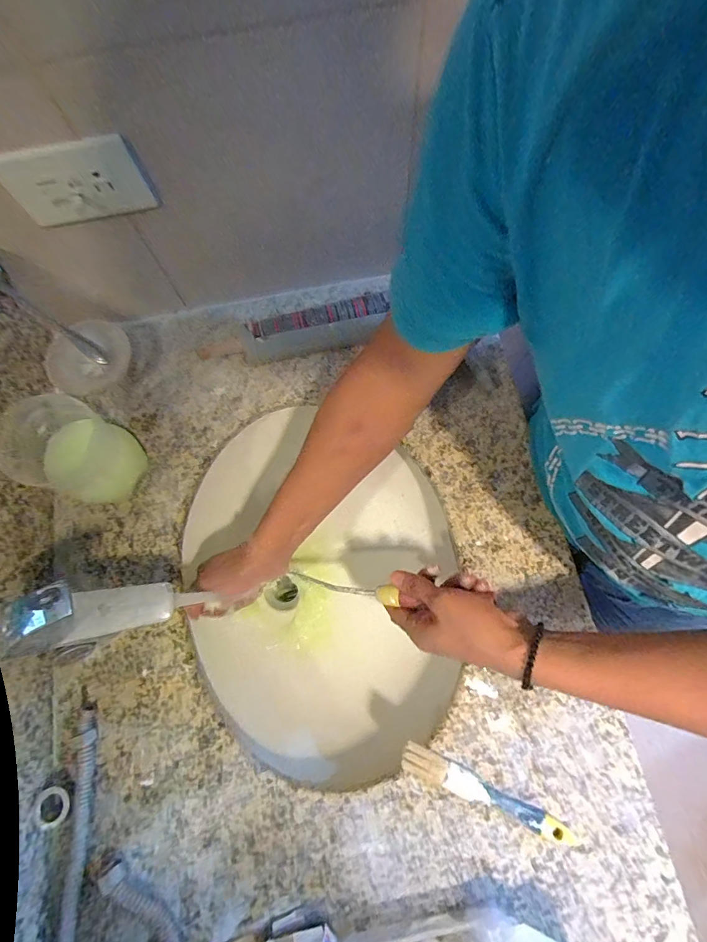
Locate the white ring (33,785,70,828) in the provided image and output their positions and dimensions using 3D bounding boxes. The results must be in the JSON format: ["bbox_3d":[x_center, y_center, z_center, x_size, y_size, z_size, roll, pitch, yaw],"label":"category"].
[{"bbox_3d":[-0.291,0.325,0.404,0.029,0.007,0.034,-16,82,-47],"label":"white ring"}]

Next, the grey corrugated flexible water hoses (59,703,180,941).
[{"bbox_3d":[-0.223,0.397,0.393,0.114,0.023,0.316,-5,74,-1],"label":"grey corrugated flexible water hoses"}]

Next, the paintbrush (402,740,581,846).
[{"bbox_3d":[0.131,0.322,0.411,0.175,0.013,0.028,24,76,8],"label":"paintbrush"}]

